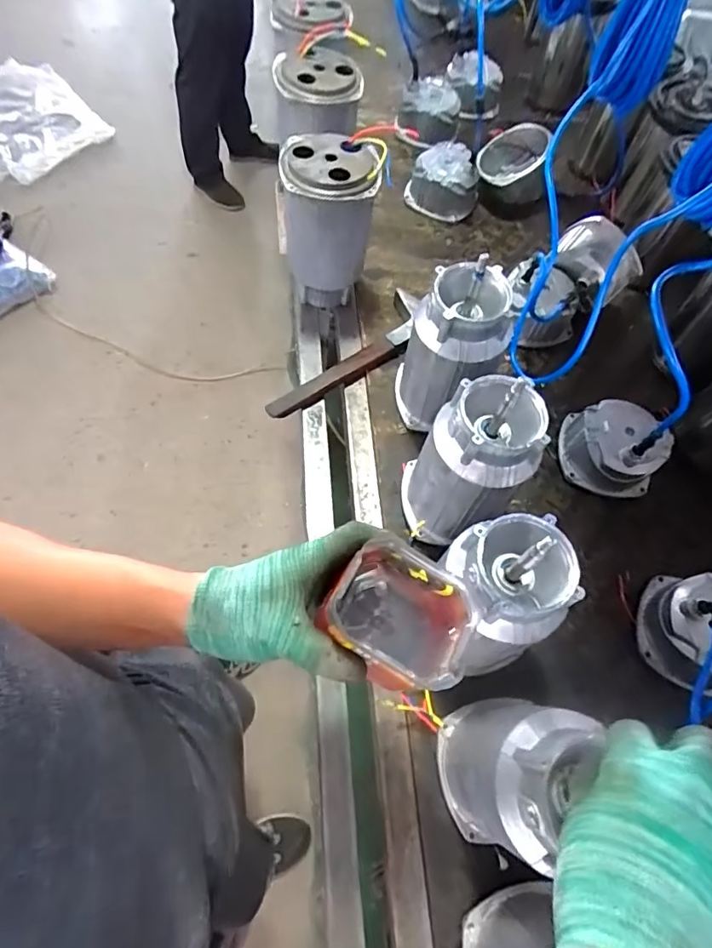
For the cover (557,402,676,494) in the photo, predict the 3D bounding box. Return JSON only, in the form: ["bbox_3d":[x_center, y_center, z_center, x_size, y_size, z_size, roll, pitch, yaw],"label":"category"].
[{"bbox_3d":[0.358,-0.038,0.717,0.127,0.083,0.120,5,64,-1],"label":"cover"}]

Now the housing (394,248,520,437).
[{"bbox_3d":[0.120,-0.152,0.674,0.119,0.236,0.106,19,65,6],"label":"housing"}]

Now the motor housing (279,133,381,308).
[{"bbox_3d":[-0.040,-0.352,0.765,0.126,0.233,0.124,1,64,-3],"label":"motor housing"}]

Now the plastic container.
[{"bbox_3d":[0.028,0.098,0.362,0.090,0.073,0.076,26,65,9],"label":"plastic container"}]

